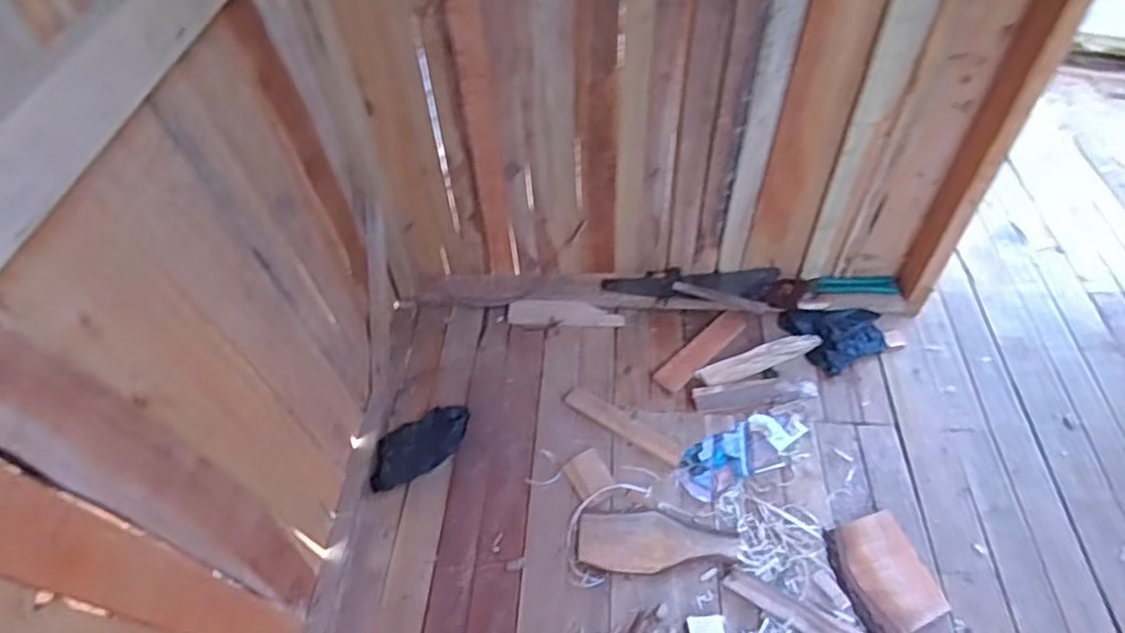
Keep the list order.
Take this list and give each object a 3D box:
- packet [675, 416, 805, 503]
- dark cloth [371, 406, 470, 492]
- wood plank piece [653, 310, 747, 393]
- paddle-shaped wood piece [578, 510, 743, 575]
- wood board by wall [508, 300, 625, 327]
[{"bbox_3d":[0.401,0.300,1.481,0.320,0.019,0.119,-25,54,-15],"label":"packet"},{"bbox_3d":[-0.323,0.291,1.492,0.254,0.058,0.127,-29,55,-18],"label":"dark cloth"},{"bbox_3d":[0.355,0.082,1.663,0.077,0.021,0.312,36,62,28],"label":"wood plank piece"},{"bbox_3d":[0.196,0.458,1.355,0.320,0.011,0.123,-5,51,1],"label":"paddle-shaped wood piece"},{"bbox_3d":[0.007,-0.007,1.746,0.301,0.020,0.073,3,51,7],"label":"wood board by wall"}]

